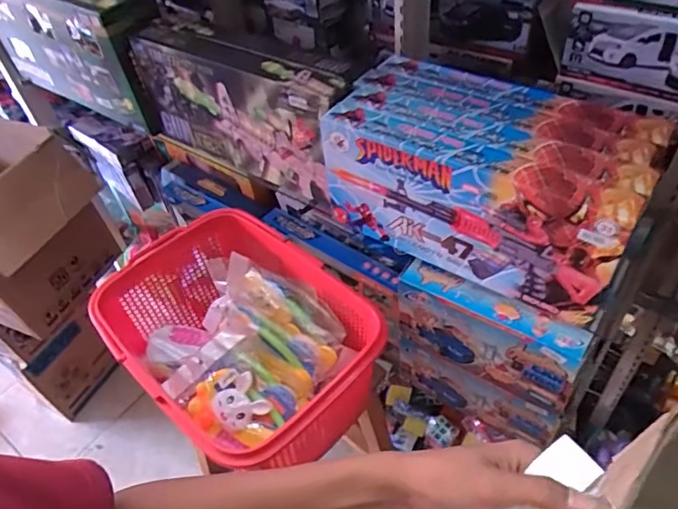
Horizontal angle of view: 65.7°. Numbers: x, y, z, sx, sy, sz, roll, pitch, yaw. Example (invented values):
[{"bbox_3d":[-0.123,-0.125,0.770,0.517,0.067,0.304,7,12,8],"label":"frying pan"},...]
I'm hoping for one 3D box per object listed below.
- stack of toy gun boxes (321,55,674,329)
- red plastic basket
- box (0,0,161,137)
[{"bbox_3d":[0.199,-0.103,0.739,0.394,0.196,0.188,25,55,26],"label":"stack of toy gun boxes"},{"bbox_3d":[-0.146,0.123,0.790,0.407,0.148,0.285,33,58,30],"label":"red plastic basket"},{"bbox_3d":[-0.550,-0.443,1.089,0.523,0.246,0.106,27,55,27],"label":"box"}]

